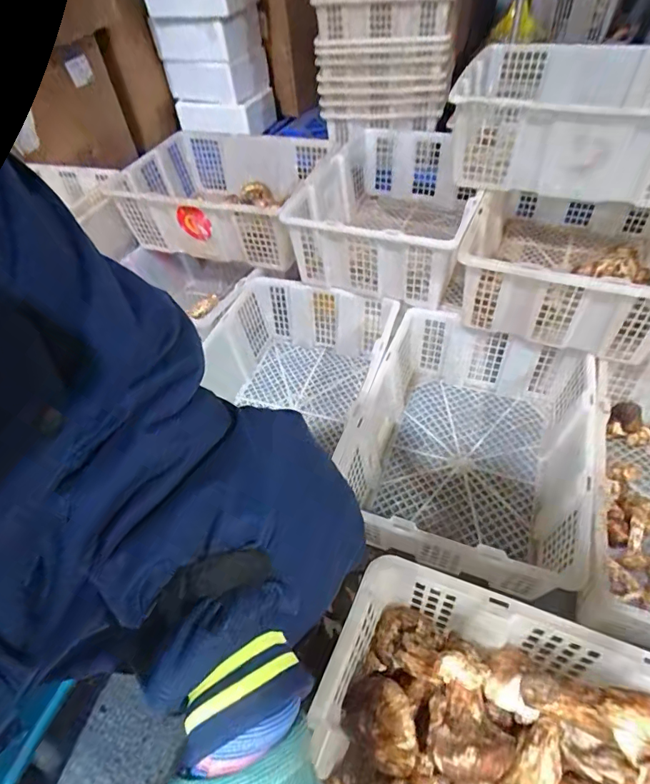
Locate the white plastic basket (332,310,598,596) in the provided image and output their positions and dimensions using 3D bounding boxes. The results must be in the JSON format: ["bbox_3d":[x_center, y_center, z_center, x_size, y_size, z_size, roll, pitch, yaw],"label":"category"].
[{"bbox_3d":[0.253,0.090,0.795,0.359,0.168,0.440,15,53,18],"label":"white plastic basket"}]

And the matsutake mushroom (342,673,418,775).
[{"bbox_3d":[0.048,0.276,0.376,0.068,0.045,0.053,29,59,27],"label":"matsutake mushroom"}]

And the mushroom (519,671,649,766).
[{"bbox_3d":[0.211,0.262,0.353,0.114,0.041,0.045,8,51,13],"label":"mushroom"}]

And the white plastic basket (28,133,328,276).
[{"bbox_3d":[-0.234,-0.498,1.129,0.497,0.148,0.363,15,53,18],"label":"white plastic basket"}]

